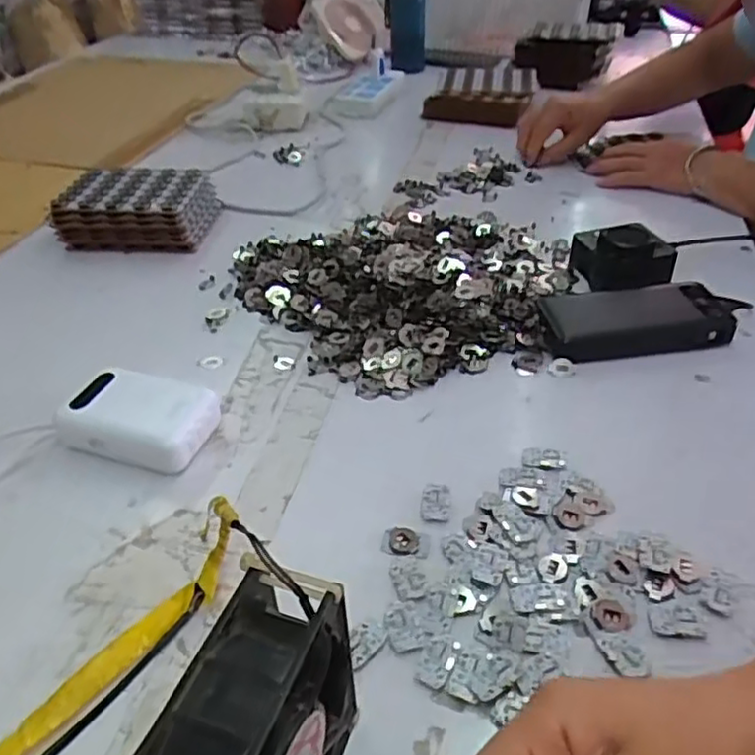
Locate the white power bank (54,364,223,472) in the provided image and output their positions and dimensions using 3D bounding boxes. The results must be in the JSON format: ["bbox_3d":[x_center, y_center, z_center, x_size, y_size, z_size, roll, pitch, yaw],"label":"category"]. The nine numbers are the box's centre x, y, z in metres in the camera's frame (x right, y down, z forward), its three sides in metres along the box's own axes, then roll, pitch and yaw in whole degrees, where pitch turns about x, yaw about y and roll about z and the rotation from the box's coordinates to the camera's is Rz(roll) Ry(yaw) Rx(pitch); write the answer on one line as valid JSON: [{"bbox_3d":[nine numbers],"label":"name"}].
[{"bbox_3d":[-0.175,0.031,0.496,0.108,0.039,0.066,10,40,16],"label":"white power bank"}]

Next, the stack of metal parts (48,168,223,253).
[{"bbox_3d":[-0.271,-0.193,0.764,0.153,0.059,0.117,-1,39,4],"label":"stack of metal parts"}]

